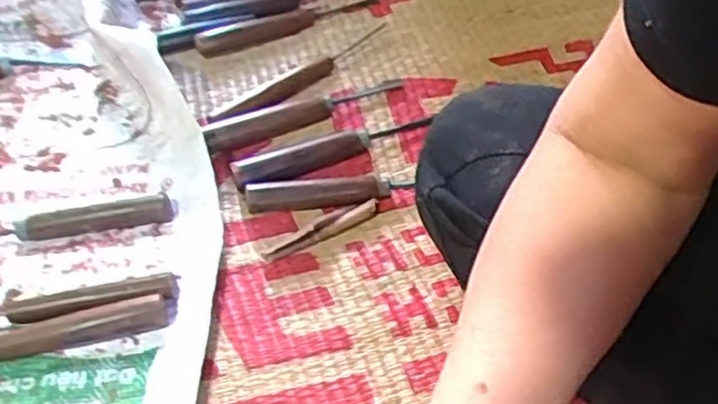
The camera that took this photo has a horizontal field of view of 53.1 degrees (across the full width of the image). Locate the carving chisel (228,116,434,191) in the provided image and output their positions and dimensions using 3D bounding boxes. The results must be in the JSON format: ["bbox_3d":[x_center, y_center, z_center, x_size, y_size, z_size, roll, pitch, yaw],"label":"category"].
[{"bbox_3d":[-0.021,-0.046,0.557,0.161,0.018,0.027,-24,55,-18],"label":"carving chisel"}]

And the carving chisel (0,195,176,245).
[{"bbox_3d":[-0.221,0.018,0.505,0.176,0.013,0.025,-11,52,-8],"label":"carving chisel"}]

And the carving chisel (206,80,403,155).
[{"bbox_3d":[-0.042,-0.076,0.581,0.170,0.018,0.021,-21,54,-16],"label":"carving chisel"}]

